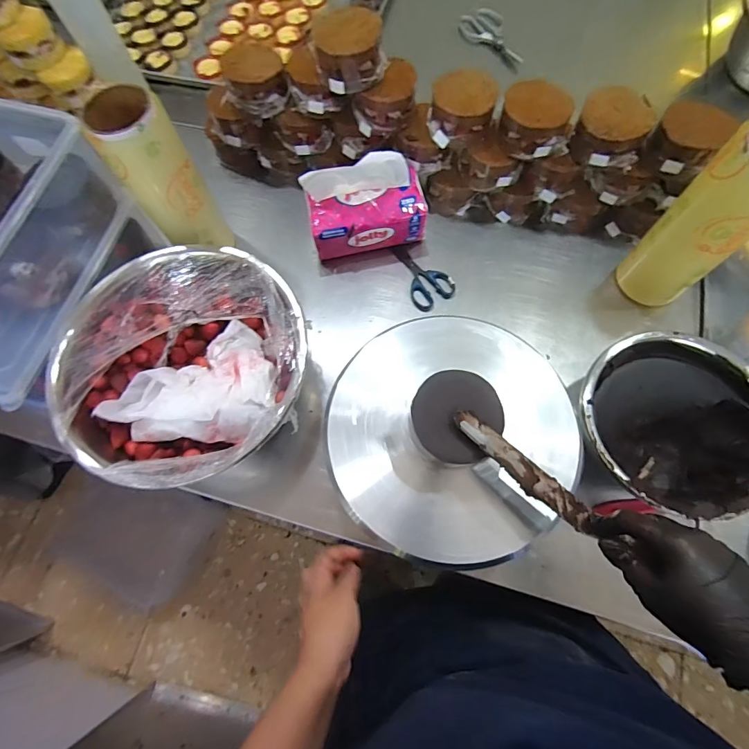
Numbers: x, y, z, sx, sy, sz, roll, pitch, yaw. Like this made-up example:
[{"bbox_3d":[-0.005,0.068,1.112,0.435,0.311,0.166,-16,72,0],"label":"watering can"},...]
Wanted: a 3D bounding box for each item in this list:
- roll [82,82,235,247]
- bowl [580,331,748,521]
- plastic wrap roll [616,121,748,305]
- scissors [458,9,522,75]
[{"bbox_3d":[-0.303,-0.281,0.597,0.089,0.228,0.088,-1,71,2],"label":"roll"},{"bbox_3d":[0.392,0.073,0.553,0.213,0.143,0.233,37,76,14],"label":"bowl"},{"bbox_3d":[0.447,-0.199,0.548,0.091,0.258,0.098,-39,74,-11],"label":"plastic wrap roll"},{"bbox_3d":[0.263,-0.746,0.893,0.087,0.025,0.190,-25,71,-6],"label":"scissors"}]

